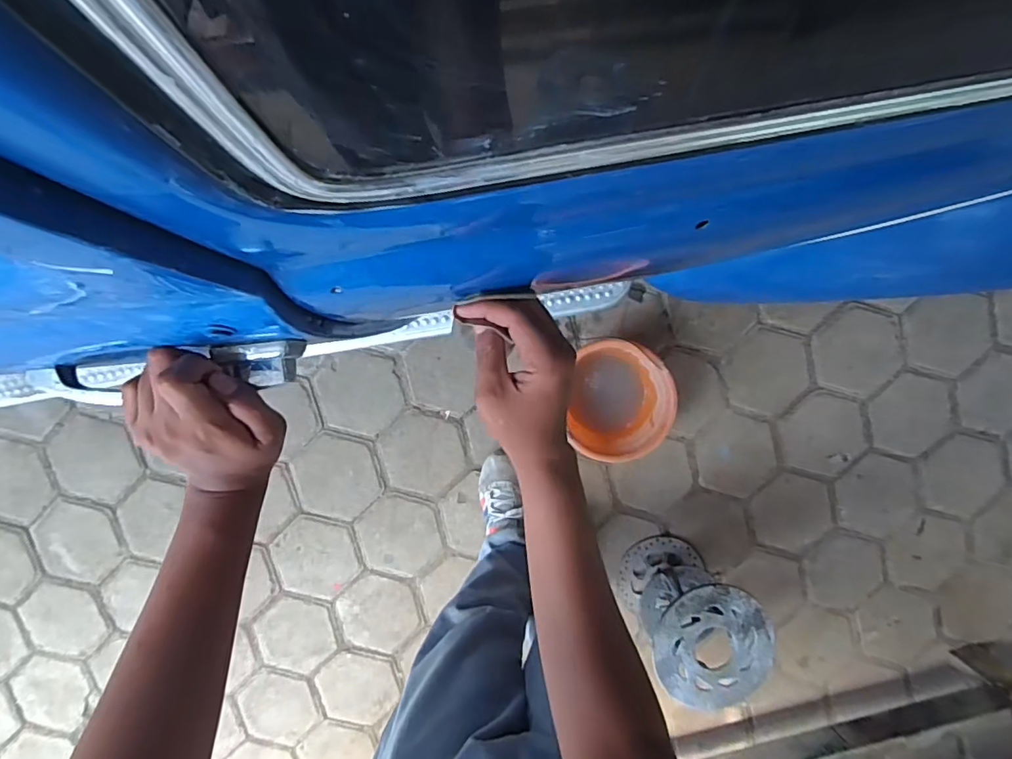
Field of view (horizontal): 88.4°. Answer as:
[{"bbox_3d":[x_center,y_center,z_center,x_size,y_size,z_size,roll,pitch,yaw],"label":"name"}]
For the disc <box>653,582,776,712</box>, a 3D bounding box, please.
[{"bbox_3d":[0.397,0.508,0.990,0.222,0.020,0.235,0,91,-3],"label":"disc"}]

